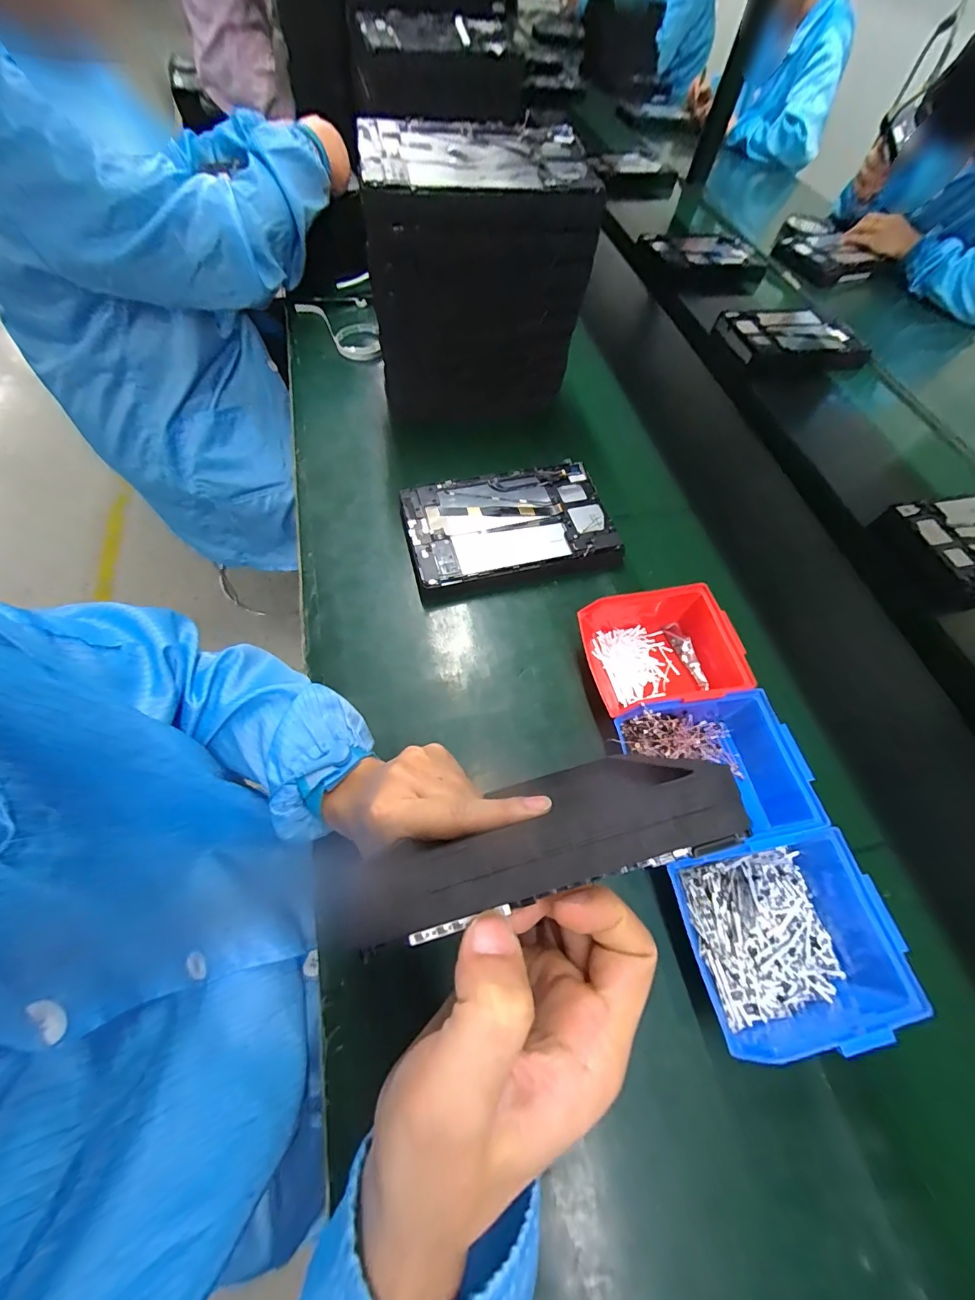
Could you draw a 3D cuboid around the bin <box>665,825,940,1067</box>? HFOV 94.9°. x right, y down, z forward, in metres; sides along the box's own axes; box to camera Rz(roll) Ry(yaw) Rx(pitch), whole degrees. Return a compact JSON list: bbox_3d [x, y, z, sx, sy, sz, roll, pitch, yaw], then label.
[{"bbox_3d":[0.229,0.216,0.343,0.152,0.063,0.123,-10,62,-9],"label":"bin"}]

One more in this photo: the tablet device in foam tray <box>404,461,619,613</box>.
[{"bbox_3d":[0.026,-0.145,0.546,0.244,0.039,0.161,-13,62,-11],"label":"tablet device in foam tray"}]

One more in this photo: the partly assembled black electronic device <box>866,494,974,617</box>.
[{"bbox_3d":[0.682,-0.141,0.616,0.241,0.049,0.160,-12,62,-10],"label":"partly assembled black electronic device"}]

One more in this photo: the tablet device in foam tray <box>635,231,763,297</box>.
[{"bbox_3d":[0.451,-0.816,0.941,0.226,0.042,0.158,-9,63,-10],"label":"tablet device in foam tray"}]

